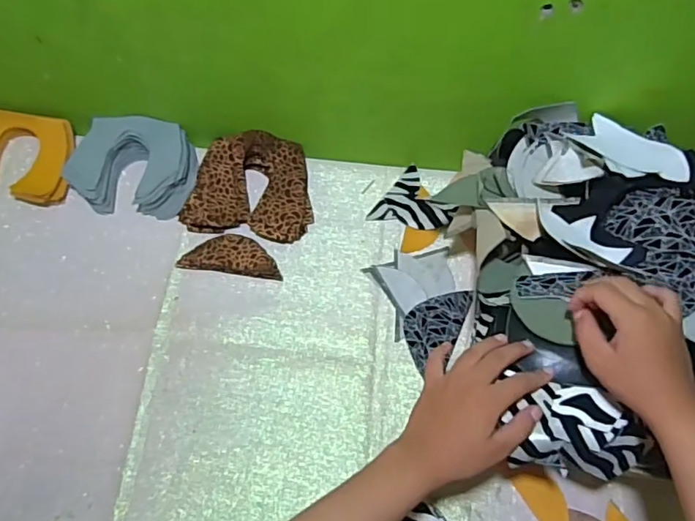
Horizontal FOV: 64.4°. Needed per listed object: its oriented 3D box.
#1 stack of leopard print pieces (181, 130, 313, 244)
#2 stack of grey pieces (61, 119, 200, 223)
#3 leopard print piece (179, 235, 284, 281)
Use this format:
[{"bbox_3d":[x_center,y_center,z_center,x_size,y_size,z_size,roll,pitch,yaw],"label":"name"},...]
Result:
[{"bbox_3d":[-0.125,-0.100,0.732,0.156,0.044,0.138,9,65,3],"label":"stack of leopard print pieces"},{"bbox_3d":[-0.288,-0.126,0.737,0.162,0.048,0.122,4,65,1],"label":"stack of grey pieces"},{"bbox_3d":[-0.145,-0.007,0.699,0.122,0.018,0.047,6,65,2],"label":"leopard print piece"}]

